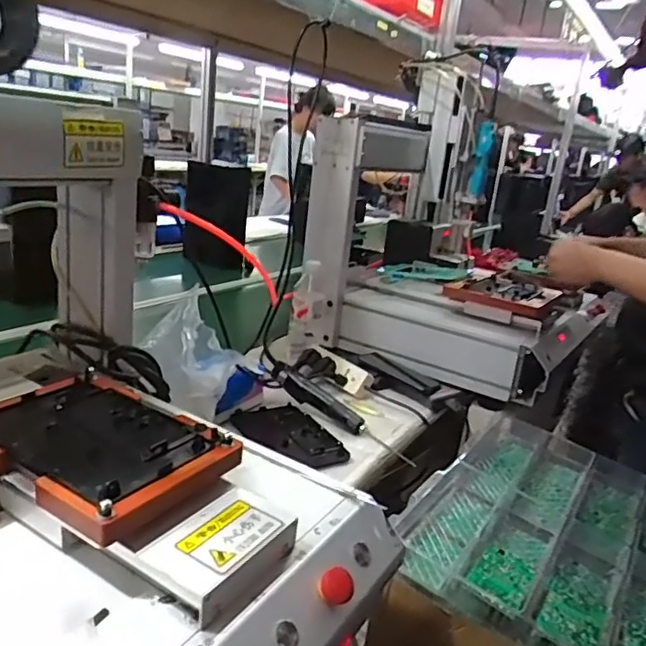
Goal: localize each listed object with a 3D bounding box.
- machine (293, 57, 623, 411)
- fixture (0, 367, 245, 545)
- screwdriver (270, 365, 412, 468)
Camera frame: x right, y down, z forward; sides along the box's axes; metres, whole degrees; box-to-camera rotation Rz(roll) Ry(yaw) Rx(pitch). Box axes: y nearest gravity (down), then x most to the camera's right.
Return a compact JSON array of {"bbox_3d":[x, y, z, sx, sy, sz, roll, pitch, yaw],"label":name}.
[{"bbox_3d":[0.308,-0.198,1.296,0.540,0.597,0.512,18,20,29],"label":"machine"},{"bbox_3d":[-0.203,0.107,0.545,0.209,0.030,0.159,17,20,27],"label":"fixture"},{"bbox_3d":[0.027,0.158,1.053,0.302,0.030,0.036,33,26,21],"label":"screwdriver"}]

